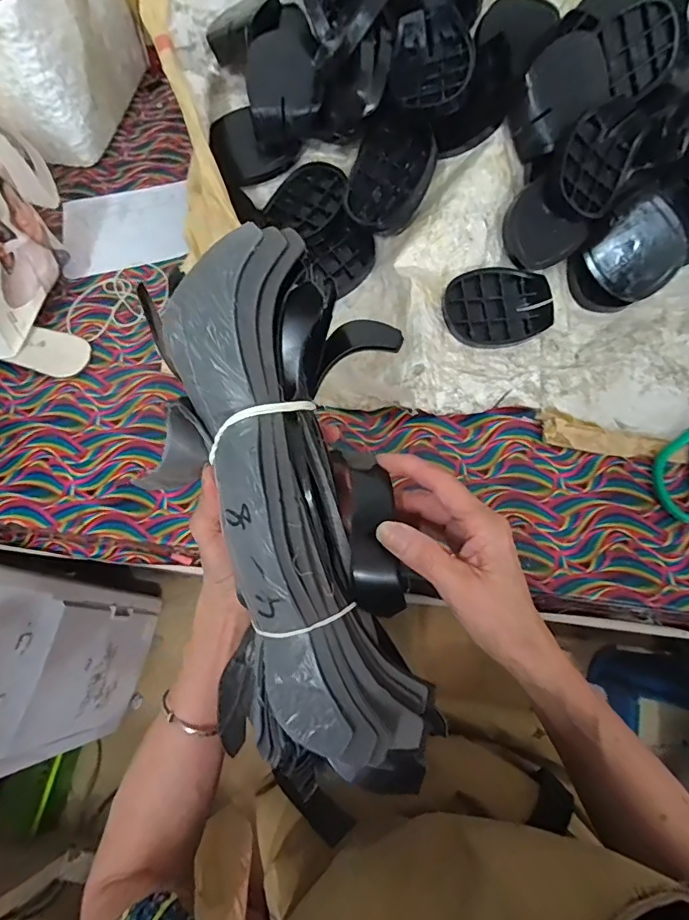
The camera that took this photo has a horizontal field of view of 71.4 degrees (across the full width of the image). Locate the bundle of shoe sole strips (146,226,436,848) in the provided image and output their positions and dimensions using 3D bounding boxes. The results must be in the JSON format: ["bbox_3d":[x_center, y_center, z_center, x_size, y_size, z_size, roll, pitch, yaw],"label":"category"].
[{"bbox_3d":[-0.034,0.031,0.289,0.120,0.086,0.303,-13,89,-4],"label":"bundle of shoe sole strips"}]

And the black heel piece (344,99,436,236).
[{"bbox_3d":[0.050,-0.316,0.528,0.090,0.118,0.025,38,34,16],"label":"black heel piece"}]

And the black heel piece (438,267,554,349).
[{"bbox_3d":[0.168,-0.170,0.530,0.109,0.024,0.084,-8,94,-3],"label":"black heel piece"}]

